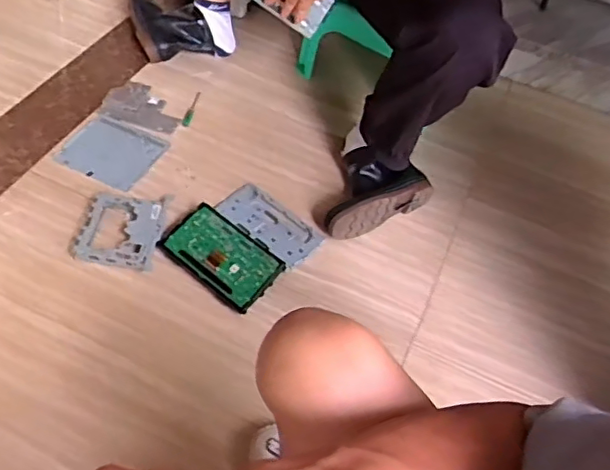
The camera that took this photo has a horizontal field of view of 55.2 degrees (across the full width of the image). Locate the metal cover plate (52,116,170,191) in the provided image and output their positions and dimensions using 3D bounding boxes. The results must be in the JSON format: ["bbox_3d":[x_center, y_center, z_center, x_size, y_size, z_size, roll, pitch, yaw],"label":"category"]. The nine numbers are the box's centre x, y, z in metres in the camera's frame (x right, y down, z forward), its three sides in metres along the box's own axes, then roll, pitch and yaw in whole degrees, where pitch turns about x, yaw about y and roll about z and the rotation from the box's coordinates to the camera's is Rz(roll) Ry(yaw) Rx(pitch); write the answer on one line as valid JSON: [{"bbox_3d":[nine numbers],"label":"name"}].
[{"bbox_3d":[-0.391,-0.172,1.189,0.188,0.011,0.141,25,64,13],"label":"metal cover plate"}]

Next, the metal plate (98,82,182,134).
[{"bbox_3d":[-0.346,-0.277,1.262,0.179,0.006,0.115,20,53,9],"label":"metal plate"}]

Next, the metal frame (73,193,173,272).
[{"bbox_3d":[-0.326,-0.010,1.038,0.140,0.014,0.158,2,52,4],"label":"metal frame"}]

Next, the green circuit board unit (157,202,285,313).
[{"bbox_3d":[-0.138,0.030,1.022,0.202,0.031,0.131,37,57,21],"label":"green circuit board unit"}]

